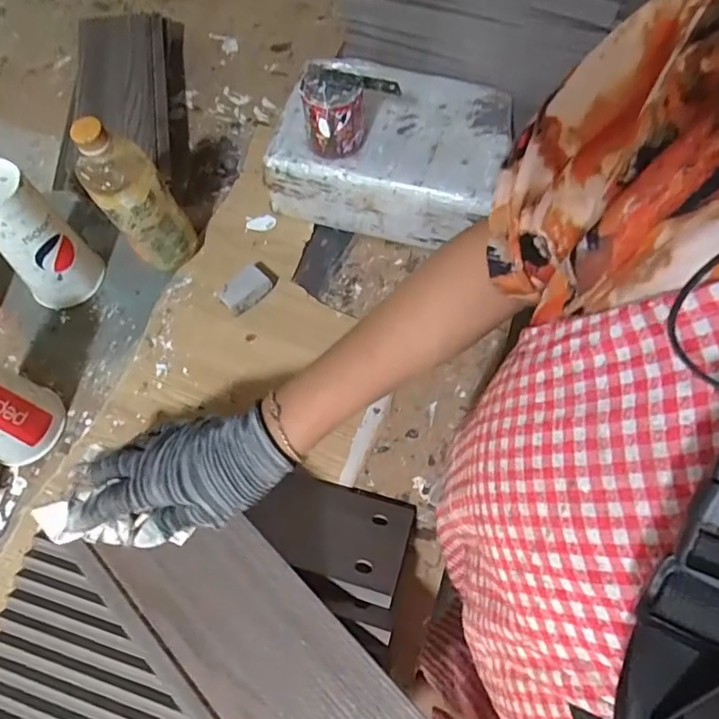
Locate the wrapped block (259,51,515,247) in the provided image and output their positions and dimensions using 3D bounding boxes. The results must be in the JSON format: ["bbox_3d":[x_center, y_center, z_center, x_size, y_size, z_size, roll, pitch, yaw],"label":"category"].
[{"bbox_3d":[0.044,-0.255,0.684,0.269,0.117,0.203,16,65,7],"label":"wrapped block"}]

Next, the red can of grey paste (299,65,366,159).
[{"bbox_3d":[-0.027,-0.265,0.591,0.067,0.079,0.060,-2,64,-2],"label":"red can of grey paste"}]

